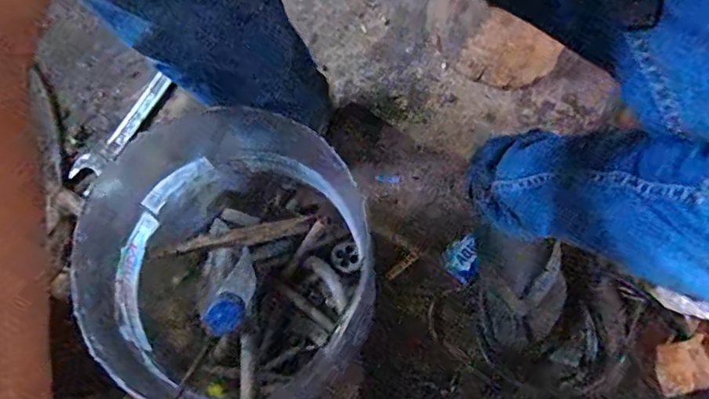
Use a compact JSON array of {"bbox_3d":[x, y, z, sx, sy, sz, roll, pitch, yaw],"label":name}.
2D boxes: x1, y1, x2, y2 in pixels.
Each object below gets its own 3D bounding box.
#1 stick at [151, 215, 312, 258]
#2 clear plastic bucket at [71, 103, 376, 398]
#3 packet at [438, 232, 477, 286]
[{"bbox_3d":[-0.124,0.039,0.562,0.161,0.013,0.020,-10,73,-23],"label":"stick"},{"bbox_3d":[-0.126,0.070,0.575,0.234,0.231,0.220,-40,77,-9],"label":"clear plastic bucket"},{"bbox_3d":[0.139,0.074,0.681,0.048,0.011,0.056,42,79,12],"label":"packet"}]

